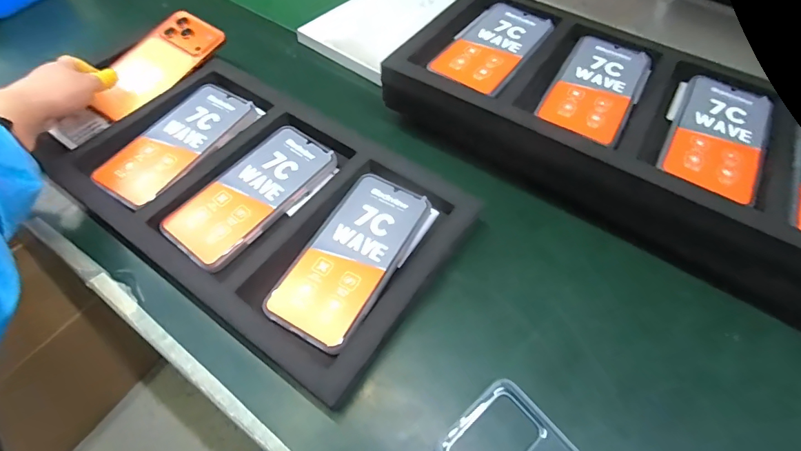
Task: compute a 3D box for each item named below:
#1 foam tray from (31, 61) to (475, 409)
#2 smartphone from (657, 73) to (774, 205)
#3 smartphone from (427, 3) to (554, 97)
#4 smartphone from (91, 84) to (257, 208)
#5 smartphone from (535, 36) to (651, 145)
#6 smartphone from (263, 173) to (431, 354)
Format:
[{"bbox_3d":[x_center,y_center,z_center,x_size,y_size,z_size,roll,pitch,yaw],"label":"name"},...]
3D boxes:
[{"bbox_3d":[-0.133,-0.033,0.398,0.366,0.030,0.221,32,59,17],"label":"foam tray"},{"bbox_3d":[0.303,-0.089,0.389,0.074,0.009,0.165,30,58,16],"label":"smartphone"},{"bbox_3d":[0.102,-0.200,0.454,0.081,0.009,0.166,32,59,17],"label":"smartphone"},{"bbox_3d":[-0.235,-0.089,0.437,0.079,0.007,0.162,29,64,14],"label":"smartphone"},{"bbox_3d":[0.204,-0.143,0.421,0.079,0.006,0.168,28,58,14],"label":"smartphone"},{"bbox_3d":[-0.042,0.024,0.362,0.078,0.011,0.164,27,58,14],"label":"smartphone"}]

